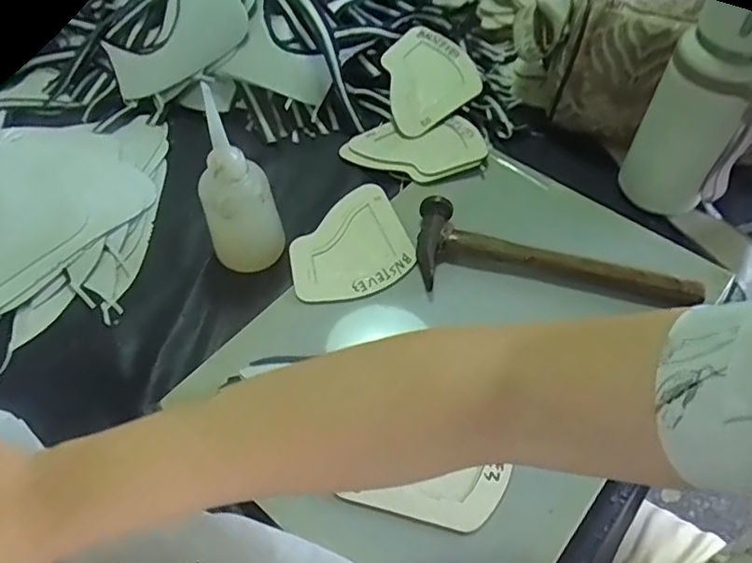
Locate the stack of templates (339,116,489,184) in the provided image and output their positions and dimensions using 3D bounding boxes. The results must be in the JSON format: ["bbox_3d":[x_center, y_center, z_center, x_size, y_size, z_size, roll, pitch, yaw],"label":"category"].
[{"bbox_3d":[0.038,-0.138,0.602,0.148,0.011,0.088,-5,53,8],"label":"stack of templates"}]

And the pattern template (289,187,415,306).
[{"bbox_3d":[-0.025,-0.037,0.529,0.108,0.008,0.121,-10,56,-7],"label":"pattern template"}]

